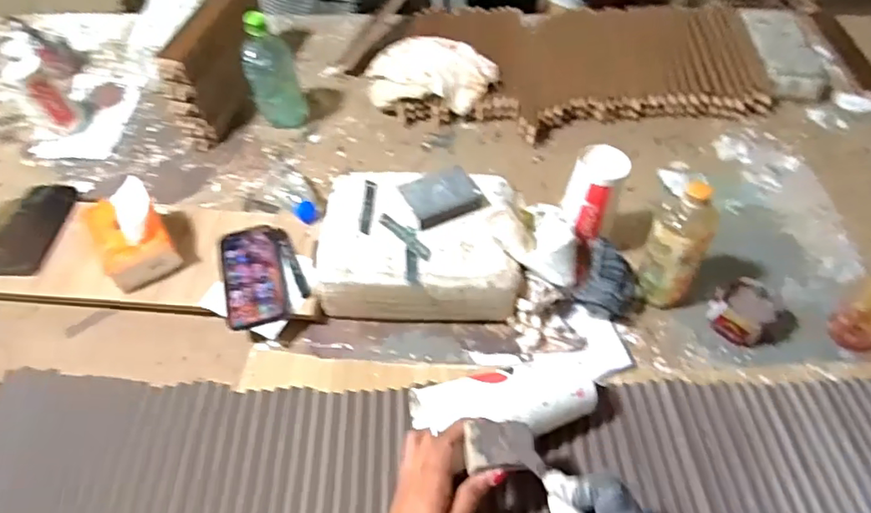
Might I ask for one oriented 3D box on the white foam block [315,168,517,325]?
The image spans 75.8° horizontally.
[{"bbox_3d":[-0.022,-0.021,0.773,0.263,0.079,0.205,2,54,2],"label":"white foam block"}]

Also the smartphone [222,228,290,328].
[{"bbox_3d":[-0.253,0.023,0.780,0.079,0.011,0.160,-12,55,-10],"label":"smartphone"}]

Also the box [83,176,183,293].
[{"bbox_3d":[-0.429,-0.032,0.785,0.095,0.091,0.137,-28,58,-19],"label":"box"}]

